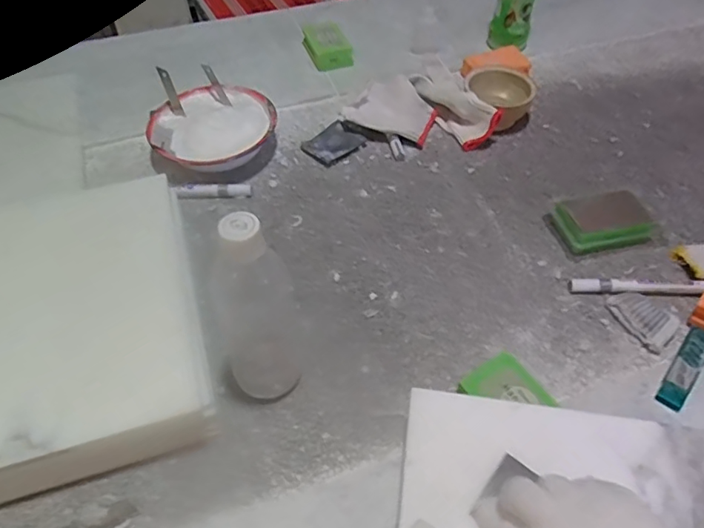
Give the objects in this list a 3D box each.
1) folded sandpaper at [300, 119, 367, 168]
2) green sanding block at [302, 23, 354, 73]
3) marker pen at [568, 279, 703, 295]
[{"bbox_3d":[-0.026,-0.168,0.747,0.077,0.009,0.061,-36,60,-24],"label":"folded sandpaper"},{"bbox_3d":[-0.040,-0.355,0.879,0.061,0.030,0.099,-18,54,-13],"label":"green sanding block"},{"bbox_3d":[0.311,0.024,0.585,0.143,0.019,0.019,2,52,3],"label":"marker pen"}]

